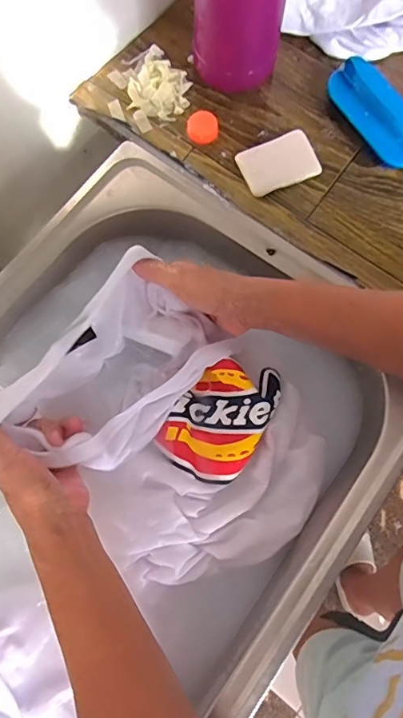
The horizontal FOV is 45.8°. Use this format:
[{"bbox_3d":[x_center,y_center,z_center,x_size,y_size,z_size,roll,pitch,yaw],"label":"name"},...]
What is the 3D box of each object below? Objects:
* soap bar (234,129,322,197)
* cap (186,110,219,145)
[{"bbox_3d":[0.080,-0.204,0.496,0.077,0.012,0.053,-23,77,-6],"label":"soap bar"},{"bbox_3d":[0.001,-0.242,0.498,0.032,0.013,0.031,-2,76,-1],"label":"cap"}]

